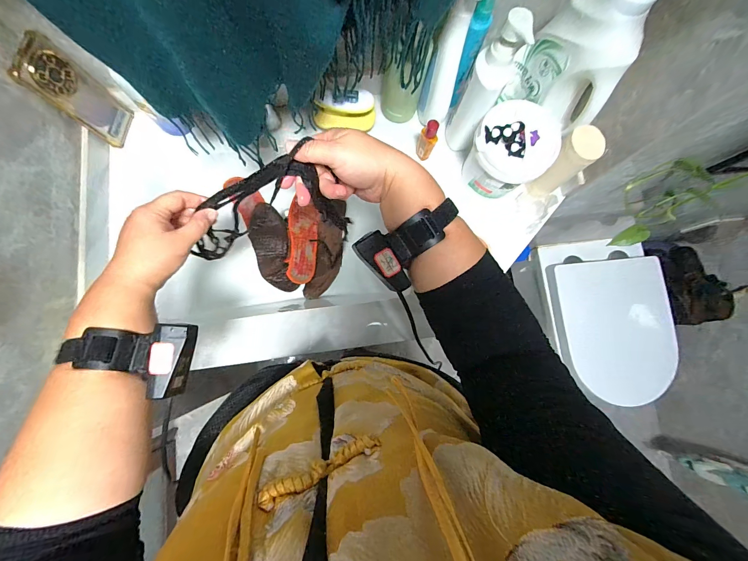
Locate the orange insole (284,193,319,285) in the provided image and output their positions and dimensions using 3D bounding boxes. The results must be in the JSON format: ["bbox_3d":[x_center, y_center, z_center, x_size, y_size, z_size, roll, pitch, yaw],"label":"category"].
[{"bbox_3d":[-0.161,-0.088,0.710,0.067,0.021,0.189,1,81,-3],"label":"orange insole"}]

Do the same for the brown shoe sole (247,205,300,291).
[{"bbox_3d":[-0.226,-0.073,0.703,0.076,0.019,0.208,-13,82,-5],"label":"brown shoe sole"}]

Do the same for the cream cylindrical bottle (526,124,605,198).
[{"bbox_3d":[0.315,-0.195,0.533,0.058,0.126,0.058,1,81,-3],"label":"cream cylindrical bottle"}]

